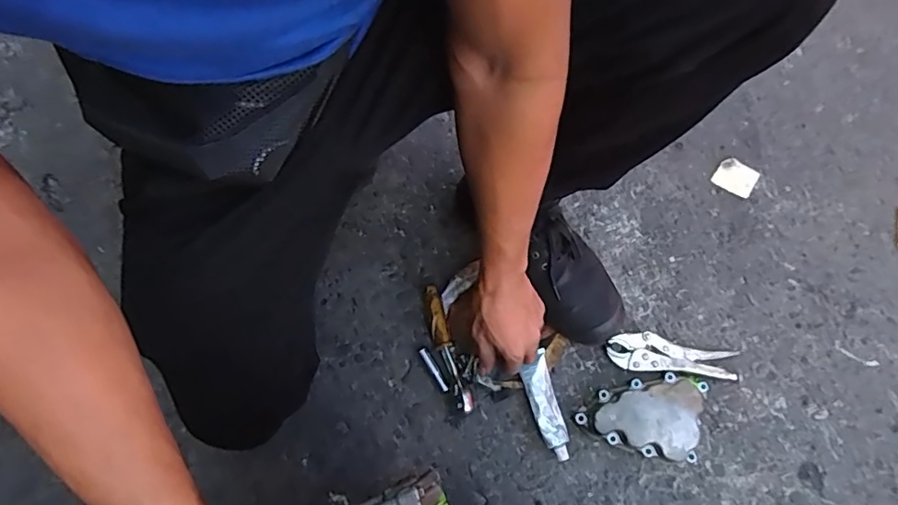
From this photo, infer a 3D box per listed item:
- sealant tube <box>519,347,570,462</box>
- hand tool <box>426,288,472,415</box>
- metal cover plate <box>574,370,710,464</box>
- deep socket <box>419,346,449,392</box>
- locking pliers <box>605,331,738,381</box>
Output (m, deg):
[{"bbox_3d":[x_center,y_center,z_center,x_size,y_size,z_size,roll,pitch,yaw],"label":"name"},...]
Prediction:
[{"bbox_3d":[0.124,0.200,0.690,0.038,0.019,0.129,-14,75,-4],"label":"sealant tube"},{"bbox_3d":[-0.004,0.127,0.712,0.026,0.030,0.170,-17,74,-5],"label":"hand tool"},{"bbox_3d":[0.250,0.204,0.682,0.165,0.056,0.106,8,73,3],"label":"metal cover plate"},{"bbox_3d":[-0.021,0.158,0.720,0.012,0.011,0.065,-30,75,-8],"label":"deep socket"},{"bbox_3d":[0.298,0.138,0.718,0.169,0.019,0.049,5,73,2],"label":"locking pliers"}]

